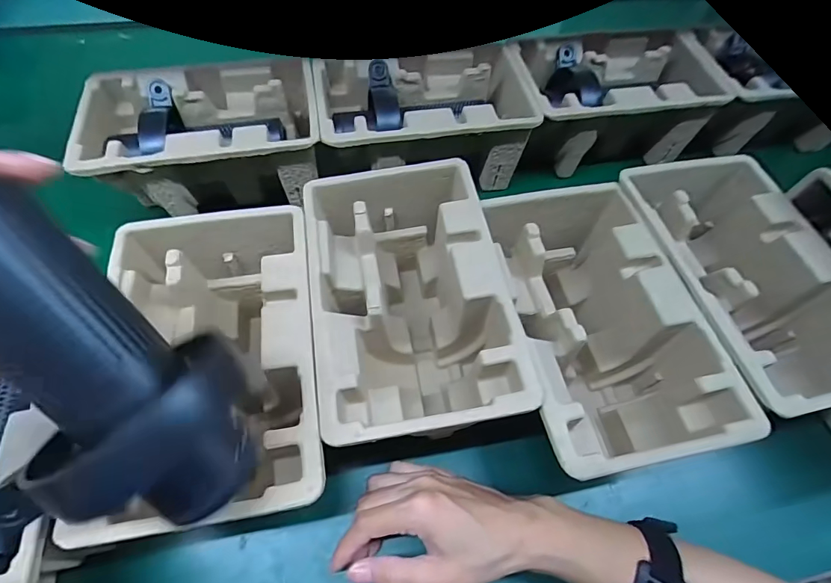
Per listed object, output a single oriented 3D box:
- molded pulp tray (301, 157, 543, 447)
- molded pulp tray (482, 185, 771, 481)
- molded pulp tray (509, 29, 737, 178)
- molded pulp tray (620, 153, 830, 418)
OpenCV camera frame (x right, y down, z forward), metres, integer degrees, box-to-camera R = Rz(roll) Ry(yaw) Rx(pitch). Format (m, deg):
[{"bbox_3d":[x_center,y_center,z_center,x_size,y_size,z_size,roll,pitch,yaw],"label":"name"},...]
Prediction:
[{"bbox_3d":[-0.008,0.012,0.370,0.142,0.112,0.228,-9,61,-5],"label":"molded pulp tray"},{"bbox_3d":[0.134,0.034,0.363,0.145,0.112,0.219,-11,61,-5],"label":"molded pulp tray"},{"bbox_3d":[0.227,-0.221,0.519,0.212,0.103,0.134,-9,61,-4],"label":"molded pulp tray"},{"bbox_3d":[0.275,-0.004,0.374,0.149,0.097,0.220,-13,62,-7],"label":"molded pulp tray"}]

